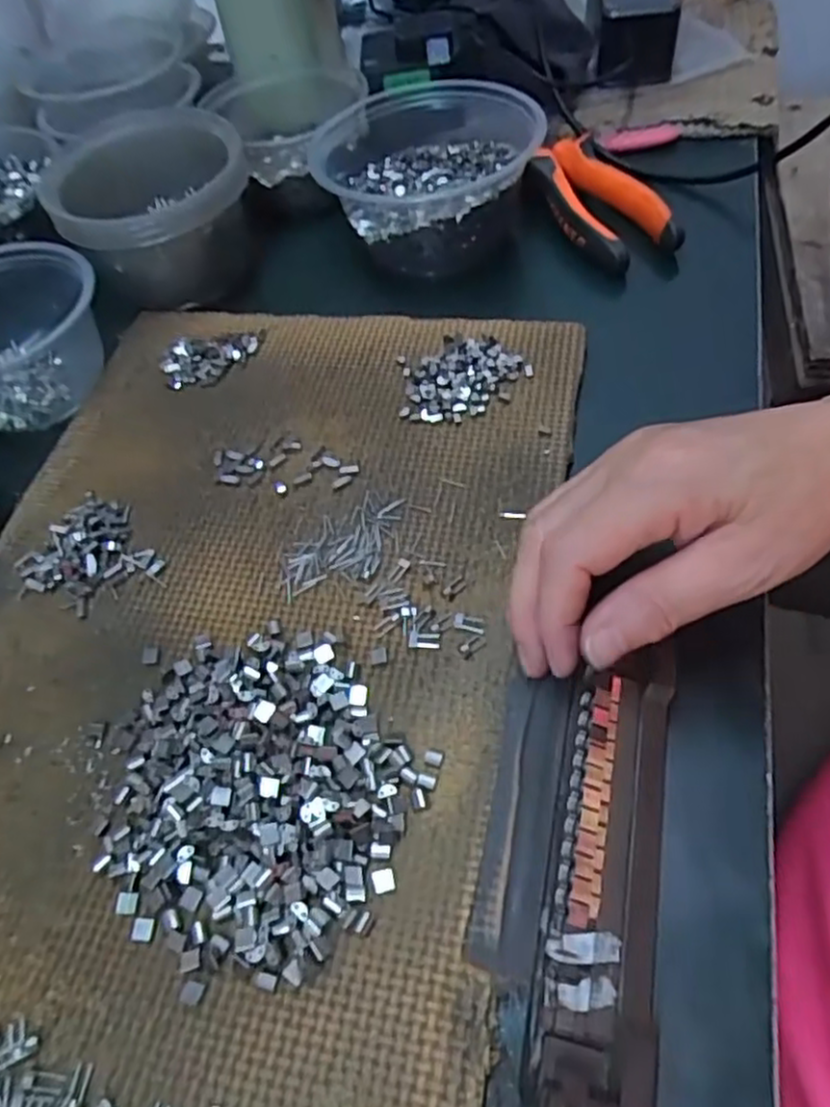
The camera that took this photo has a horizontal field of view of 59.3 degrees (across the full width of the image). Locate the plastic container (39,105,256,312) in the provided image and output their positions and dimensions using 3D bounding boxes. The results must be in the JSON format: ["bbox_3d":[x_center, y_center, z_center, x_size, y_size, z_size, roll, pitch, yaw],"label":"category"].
[{"bbox_3d":[-0.157,-0.209,0.444,0.094,0.071,0.112,-5,54,4],"label":"plastic container"}]

